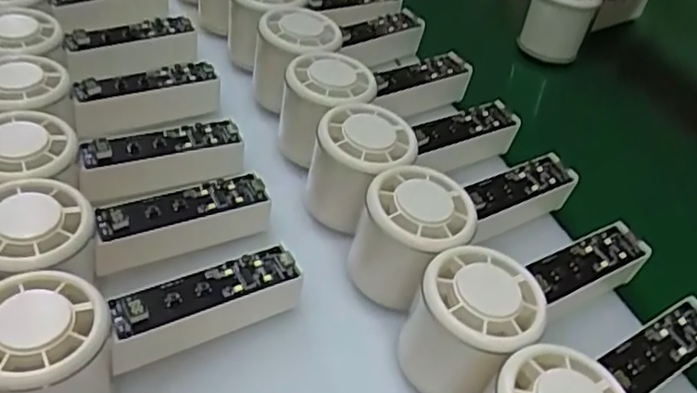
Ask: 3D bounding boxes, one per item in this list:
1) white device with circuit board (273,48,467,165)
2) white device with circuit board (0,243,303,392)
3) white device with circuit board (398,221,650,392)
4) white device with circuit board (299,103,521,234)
[{"bbox_3d":[0.023,-0.059,0.440,0.148,0.064,0.056,-13,48,-34],"label":"white device with circuit board"},{"bbox_3d":[-0.096,0.067,0.308,0.151,0.070,0.053,-11,47,-33],"label":"white device with circuit board"},{"bbox_3d":[0.092,0.044,0.332,0.154,0.061,0.056,-30,54,-30],"label":"white device with circuit board"},{"bbox_3d":[0.043,-0.034,0.400,0.144,0.059,0.052,-30,54,-30],"label":"white device with circuit board"}]

